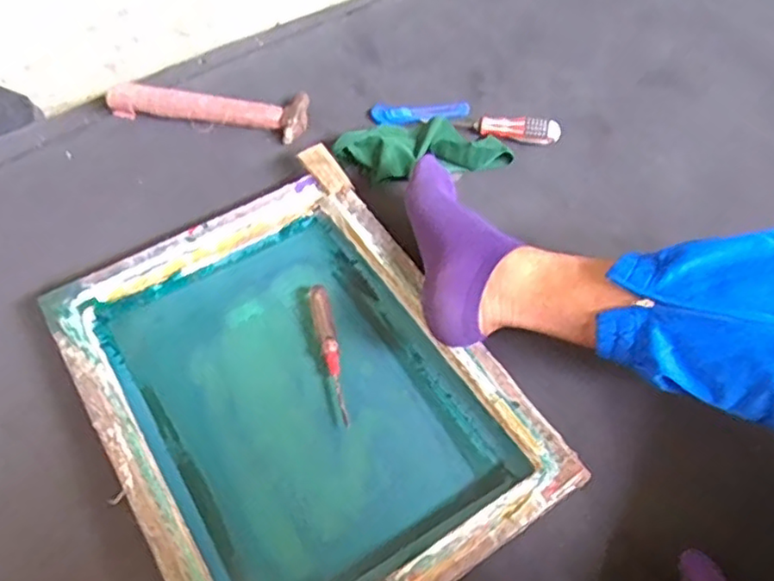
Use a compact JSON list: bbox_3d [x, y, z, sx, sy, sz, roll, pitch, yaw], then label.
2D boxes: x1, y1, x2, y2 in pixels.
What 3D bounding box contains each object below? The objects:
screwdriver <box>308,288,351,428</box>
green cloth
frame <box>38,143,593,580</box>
[{"bbox_3d":[-0.060,0.062,0.679,0.020,0.020,0.164,-12,59,-8],"label":"screwdriver"},{"bbox_3d":[0.048,-0.187,0.845,0.231,0.038,0.095,-3,58,-3],"label":"green cloth"},{"bbox_3d":[-0.089,0.096,0.643,0.348,0.044,0.455,-29,63,-17],"label":"frame"}]

